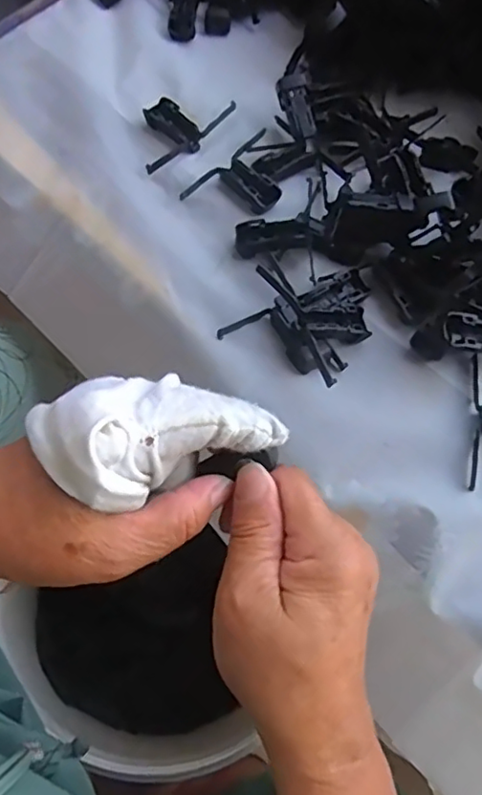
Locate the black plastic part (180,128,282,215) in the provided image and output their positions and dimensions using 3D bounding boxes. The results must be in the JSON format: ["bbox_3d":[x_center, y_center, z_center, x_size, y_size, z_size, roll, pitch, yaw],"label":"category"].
[{"bbox_3d":[0.004,-0.148,0.416,0.050,0.014,0.078,42,71,15],"label":"black plastic part"}]

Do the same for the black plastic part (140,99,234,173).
[{"bbox_3d":[-0.046,-0.199,0.438,0.081,0.011,0.051,-35,71,-16],"label":"black plastic part"}]

